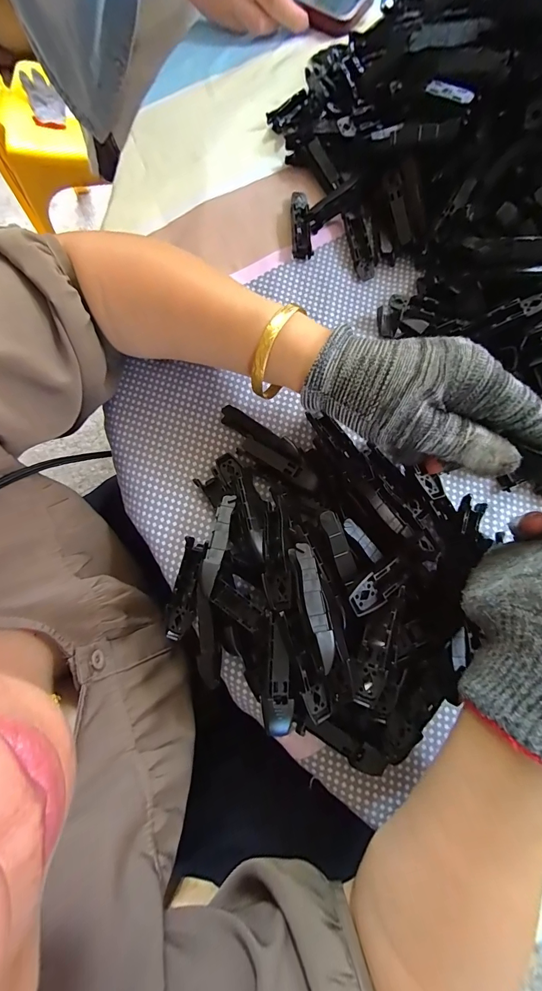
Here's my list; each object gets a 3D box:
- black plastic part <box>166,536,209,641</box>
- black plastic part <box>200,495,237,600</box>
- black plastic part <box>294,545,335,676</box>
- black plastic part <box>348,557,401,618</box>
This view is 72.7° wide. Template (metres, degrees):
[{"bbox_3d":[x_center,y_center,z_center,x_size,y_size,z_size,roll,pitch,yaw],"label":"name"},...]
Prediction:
[{"bbox_3d":[-0.059,0.065,0.258,0.018,0.016,0.068,13,78,4],"label":"black plastic part"},{"bbox_3d":[-0.034,0.030,0.237,0.011,0.004,0.068,9,58,2],"label":"black plastic part"},{"bbox_3d":[0.024,0.059,0.201,0.011,0.011,0.065,-11,77,-2],"label":"black plastic part"},{"bbox_3d":[0.061,0.053,0.211,0.037,0.009,0.018,-30,78,-6],"label":"black plastic part"}]

